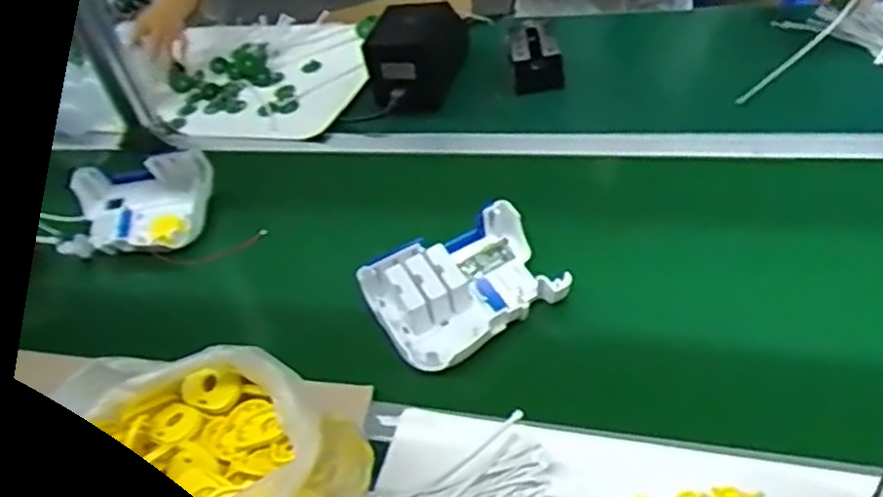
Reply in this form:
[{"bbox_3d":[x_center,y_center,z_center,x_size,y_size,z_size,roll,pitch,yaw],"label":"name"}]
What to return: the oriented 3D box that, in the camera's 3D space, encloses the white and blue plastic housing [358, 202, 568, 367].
[{"bbox_3d":[0.027,0.038,0.798,0.189,0.061,0.136,-24,46,-20],"label":"white and blue plastic housing"}]

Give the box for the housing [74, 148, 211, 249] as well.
[{"bbox_3d":[-0.381,-0.054,0.978,0.177,0.065,0.126,-7,42,-3],"label":"housing"}]

